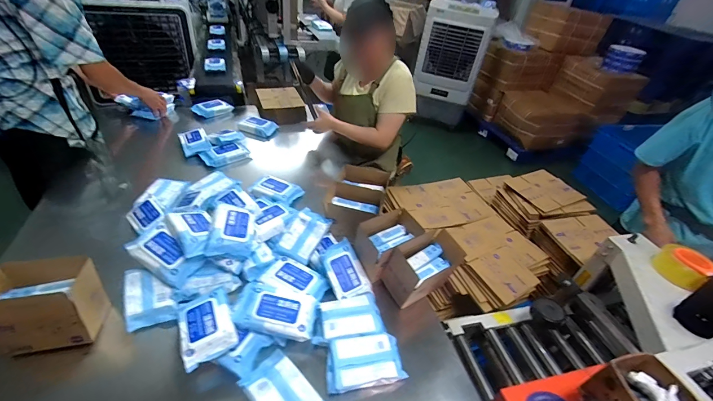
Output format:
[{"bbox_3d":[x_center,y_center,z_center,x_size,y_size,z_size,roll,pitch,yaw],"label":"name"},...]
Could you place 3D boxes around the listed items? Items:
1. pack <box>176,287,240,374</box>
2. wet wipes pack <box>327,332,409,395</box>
[{"bbox_3d":[-0.326,0.265,0.690,0.105,0.038,0.168,-16,45,-26],"label":"pack"},{"bbox_3d":[0.019,0.357,0.705,0.171,0.057,0.105,-4,41,-14],"label":"wet wipes pack"}]

